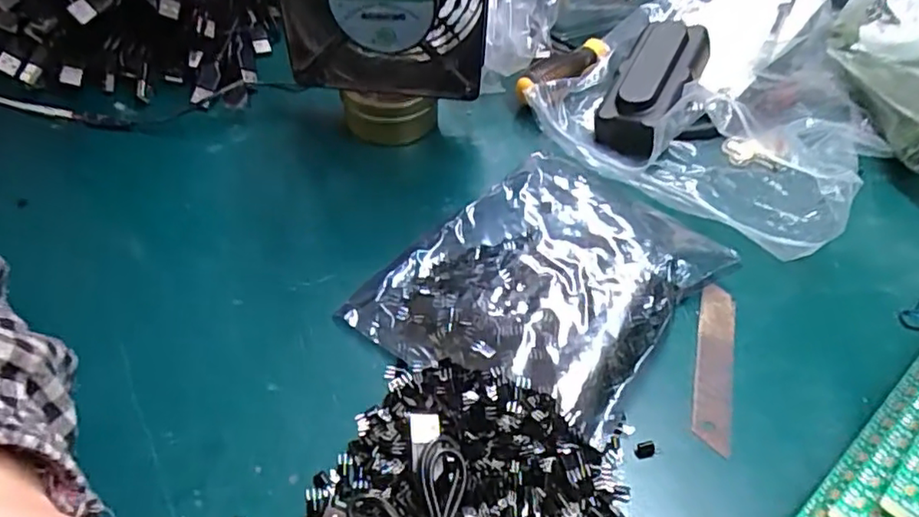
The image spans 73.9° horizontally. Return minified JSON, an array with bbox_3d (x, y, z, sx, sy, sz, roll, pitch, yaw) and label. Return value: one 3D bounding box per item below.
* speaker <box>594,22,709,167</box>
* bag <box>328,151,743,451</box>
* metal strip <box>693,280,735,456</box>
[{"bbox_3d":[0.128,-0.117,0.408,0.049,0.026,0.117,22,71,18],"label":"speaker"},{"bbox_3d":[0.045,0.009,0.320,0.133,0.029,0.159,32,57,24],"label":"bag"},{"bbox_3d":[0.127,0.051,0.303,0.018,0.004,0.091,14,51,11],"label":"metal strip"}]

